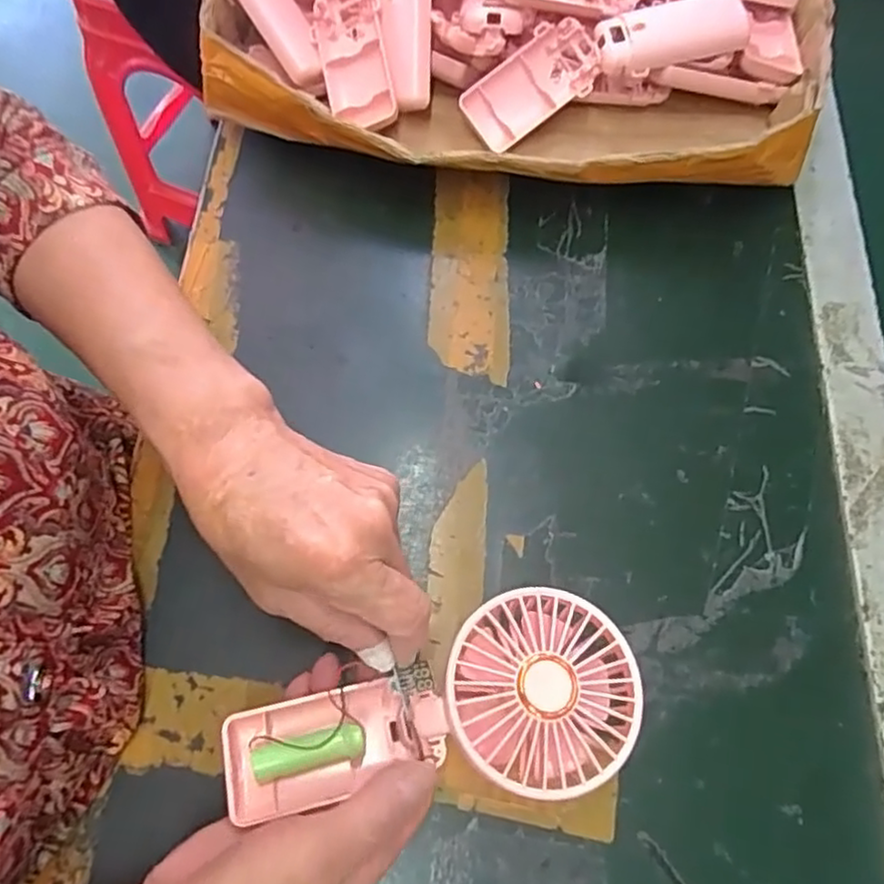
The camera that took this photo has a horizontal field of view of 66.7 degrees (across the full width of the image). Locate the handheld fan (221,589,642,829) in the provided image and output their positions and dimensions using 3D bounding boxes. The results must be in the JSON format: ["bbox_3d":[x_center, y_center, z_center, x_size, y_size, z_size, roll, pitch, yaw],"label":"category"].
[{"bbox_3d":[-0.003,0.122,0.302,0.181,0.028,0.079,-12,69,-1],"label":"handheld fan"}]

